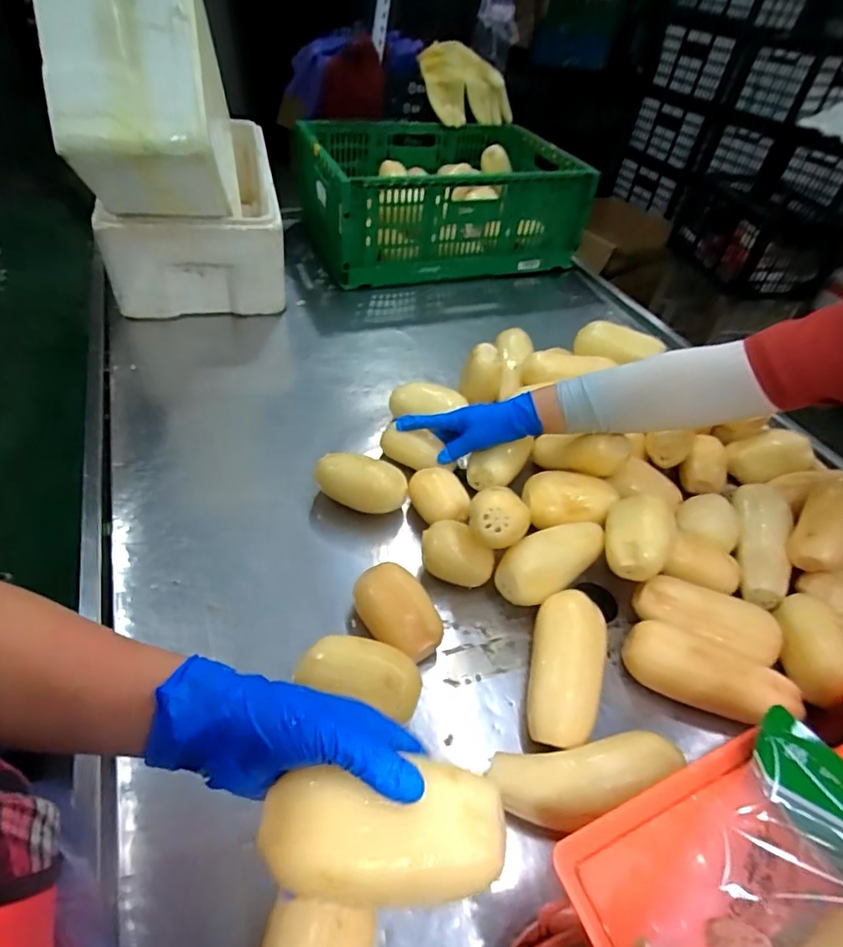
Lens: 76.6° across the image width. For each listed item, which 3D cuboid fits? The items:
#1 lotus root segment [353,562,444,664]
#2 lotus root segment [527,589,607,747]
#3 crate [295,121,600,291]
[{"bbox_3d":[-0.029,0.156,0.589,0.068,0.061,0.112,-23,54,-28],"label":"lotus root segment"},{"bbox_3d":[0.153,0.201,0.554,0.074,0.062,0.141,15,44,6],"label":"lotus root segment"},{"bbox_3d":[0.037,-0.664,1.295,0.615,0.227,0.435,-9,47,-18],"label":"crate"}]

